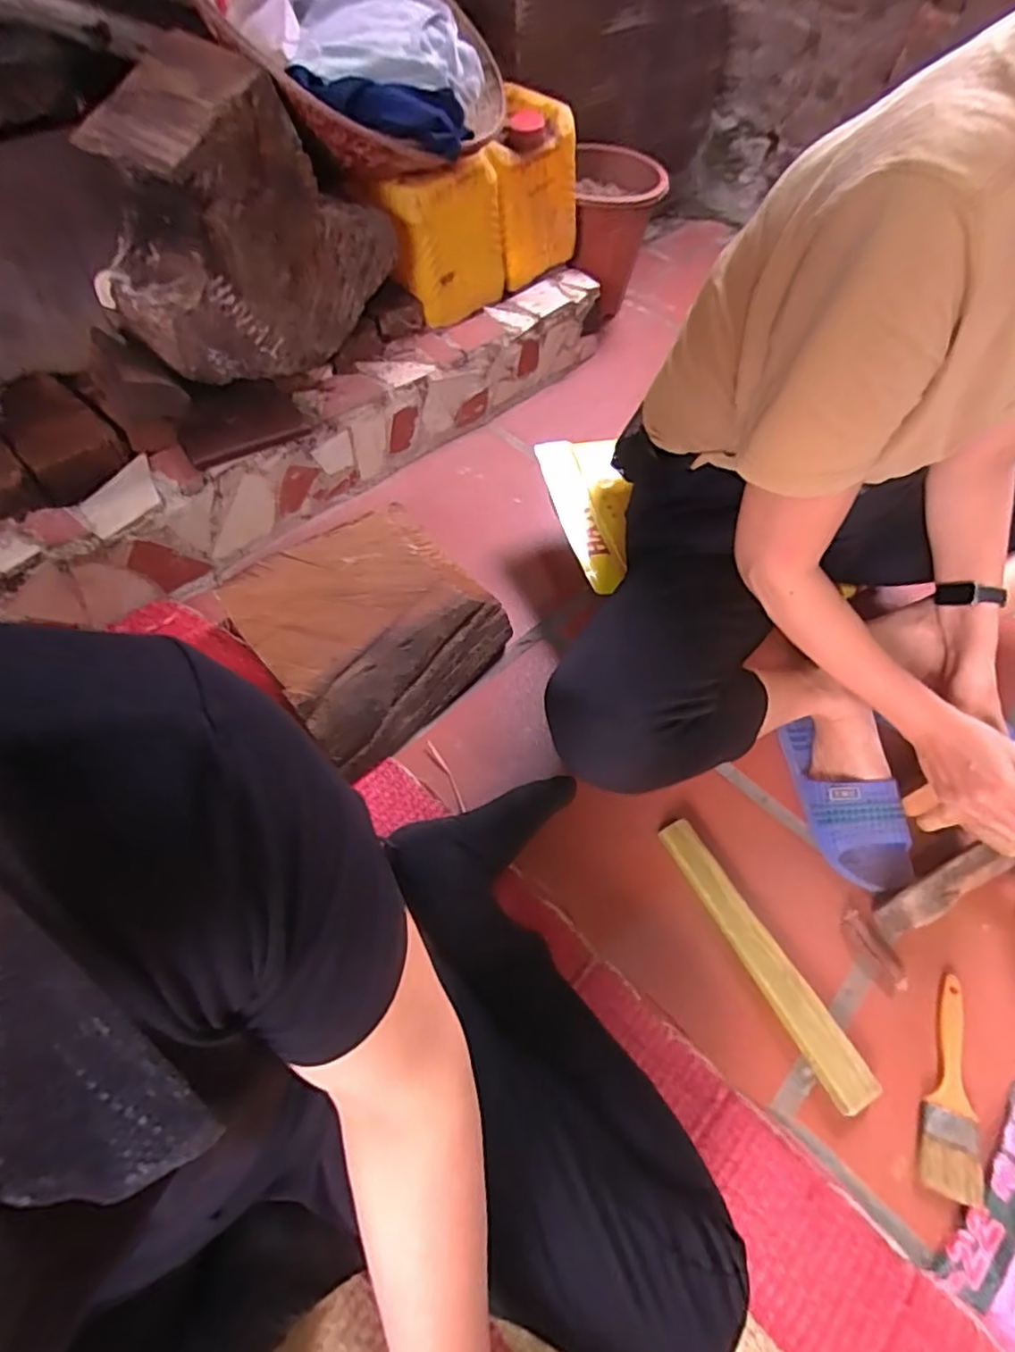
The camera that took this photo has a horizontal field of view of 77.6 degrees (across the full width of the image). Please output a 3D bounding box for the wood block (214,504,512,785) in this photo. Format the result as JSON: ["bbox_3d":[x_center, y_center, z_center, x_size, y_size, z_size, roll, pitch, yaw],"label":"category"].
[{"bbox_3d":[-0.159,-0.061,0.776,0.249,0.109,0.258,-39,65,-23],"label":"wood block"}]

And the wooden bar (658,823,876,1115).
[{"bbox_3d":[0.248,0.269,0.620,0.041,0.023,0.281,-23,60,-16],"label":"wooden bar"}]

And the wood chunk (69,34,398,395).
[{"bbox_3d":[-0.316,-0.533,0.744,0.168,0.267,0.309,37,62,21],"label":"wood chunk"}]

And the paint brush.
[{"bbox_3d":[0.396,0.364,0.570,0.045,0.008,0.177,16,58,9],"label":"paint brush"}]

